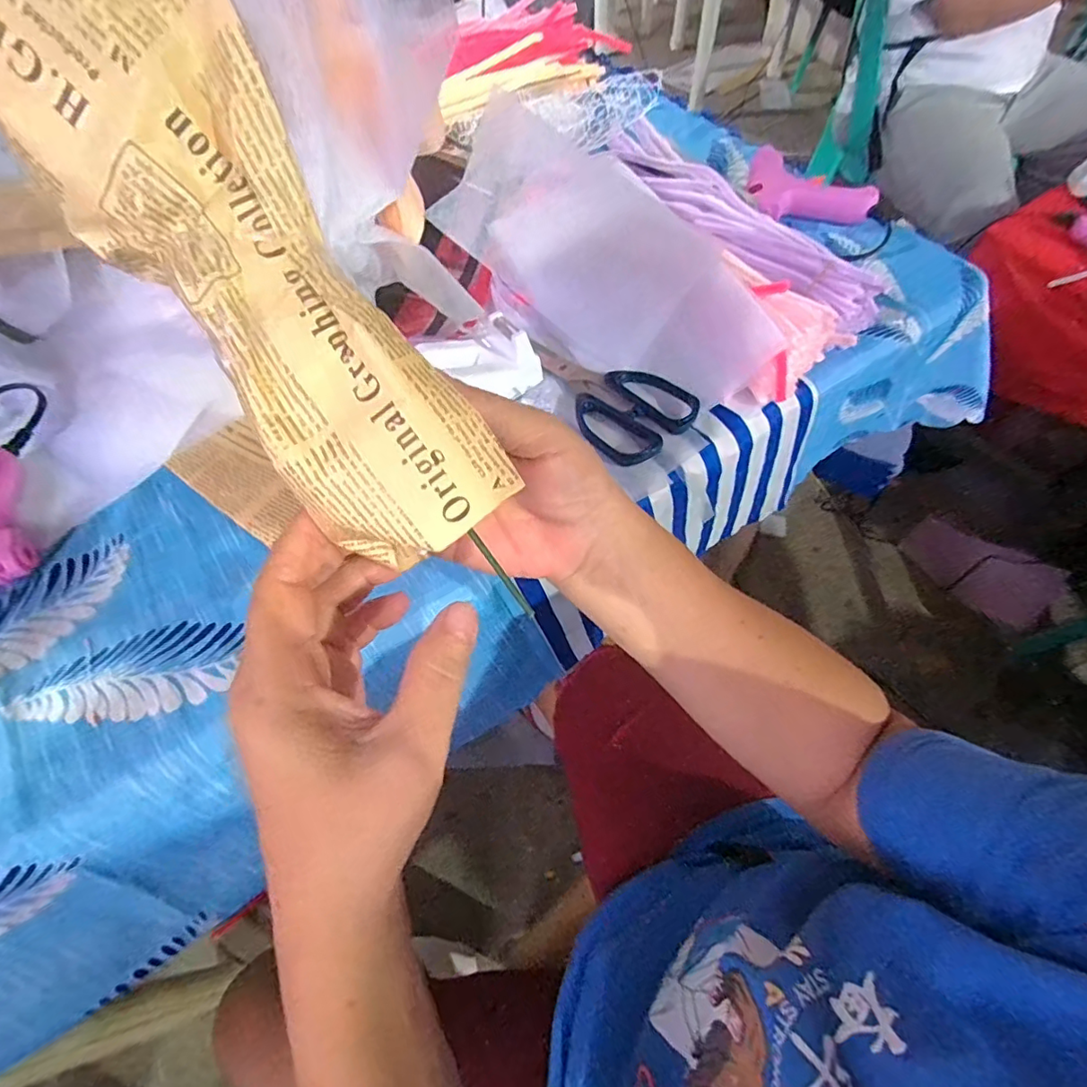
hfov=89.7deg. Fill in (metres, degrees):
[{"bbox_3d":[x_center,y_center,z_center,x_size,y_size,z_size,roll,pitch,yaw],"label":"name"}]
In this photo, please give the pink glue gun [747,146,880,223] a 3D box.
[{"bbox_3d":[0.246,-0.338,0.507,0.105,0.024,0.117,13,60,11],"label":"pink glue gun"}]

